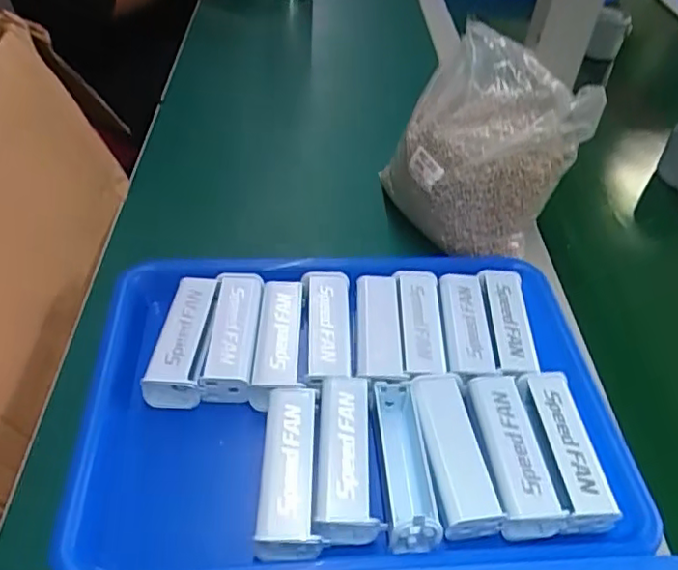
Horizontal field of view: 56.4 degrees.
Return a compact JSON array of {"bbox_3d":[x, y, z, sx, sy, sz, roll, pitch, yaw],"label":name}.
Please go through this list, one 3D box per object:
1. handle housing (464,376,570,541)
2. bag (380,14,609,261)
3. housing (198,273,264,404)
[{"bbox_3d":[0.108,0.105,0.400,0.033,0.022,0.101,0,43,-8],"label":"handle housing"},{"bbox_3d":[0.117,-0.124,0.543,0.121,0.130,0.153,-3,44,-11],"label":"bag"},{"bbox_3d":[-0.076,0.034,0.457,0.033,0.018,0.107,4,43,-4],"label":"housing"}]

